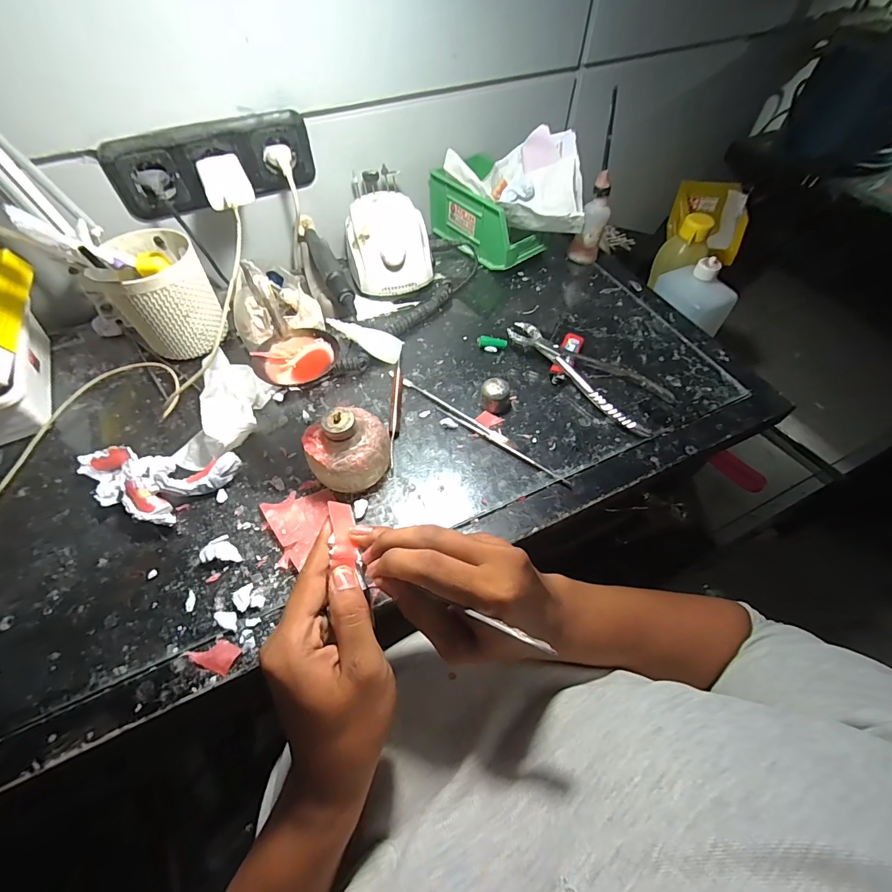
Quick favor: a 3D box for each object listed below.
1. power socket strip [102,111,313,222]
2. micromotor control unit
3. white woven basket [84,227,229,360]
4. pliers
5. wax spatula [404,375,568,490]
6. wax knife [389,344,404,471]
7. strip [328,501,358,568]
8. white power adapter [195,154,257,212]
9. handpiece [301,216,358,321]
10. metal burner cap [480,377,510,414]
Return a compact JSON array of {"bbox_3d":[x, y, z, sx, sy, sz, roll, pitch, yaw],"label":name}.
[{"bbox_3d":[-0.268,-0.329,0.494,0.221,0.078,0.032,-25,60,-17],"label":"power socket strip"},{"bbox_3d":[-0.078,-0.266,0.559,0.109,0.078,0.138,-9,57,-7],"label":"micromotor control unit"},{"bbox_3d":[-0.314,-0.169,0.476,0.091,0.112,0.102,-30,62,-19],"label":"white woven basket"},{"bbox_3d":[0.164,-0.091,0.482,0.074,0.024,0.192,-38,65,-23],"label":"pliers"},{"bbox_3d":[0.037,-0.019,0.442,0.211,0.008,0.014,36,63,21],"label":"wax spatula"},{"bbox_3d":[-0.055,-0.050,0.457,0.010,0.016,0.163,0,56,-1],"label":"wax knife"},{"bbox_3d":[-0.071,0.060,0.292,0.016,0.009,0.044,-9,61,-7],"label":"strip"},{"bbox_3d":[-0.249,-0.299,0.476,0.049,0.028,0.080,-21,59,-14],"label":"white power adapter"},{"bbox_3d":[-0.154,-0.235,0.540,0.024,0.029,0.191,-22,59,-15],"label":"handpiece"},{"bbox_3d":[0.054,-0.054,0.453,0.031,0.031,0.025,11,57,6],"label":"metal burner cap"}]

